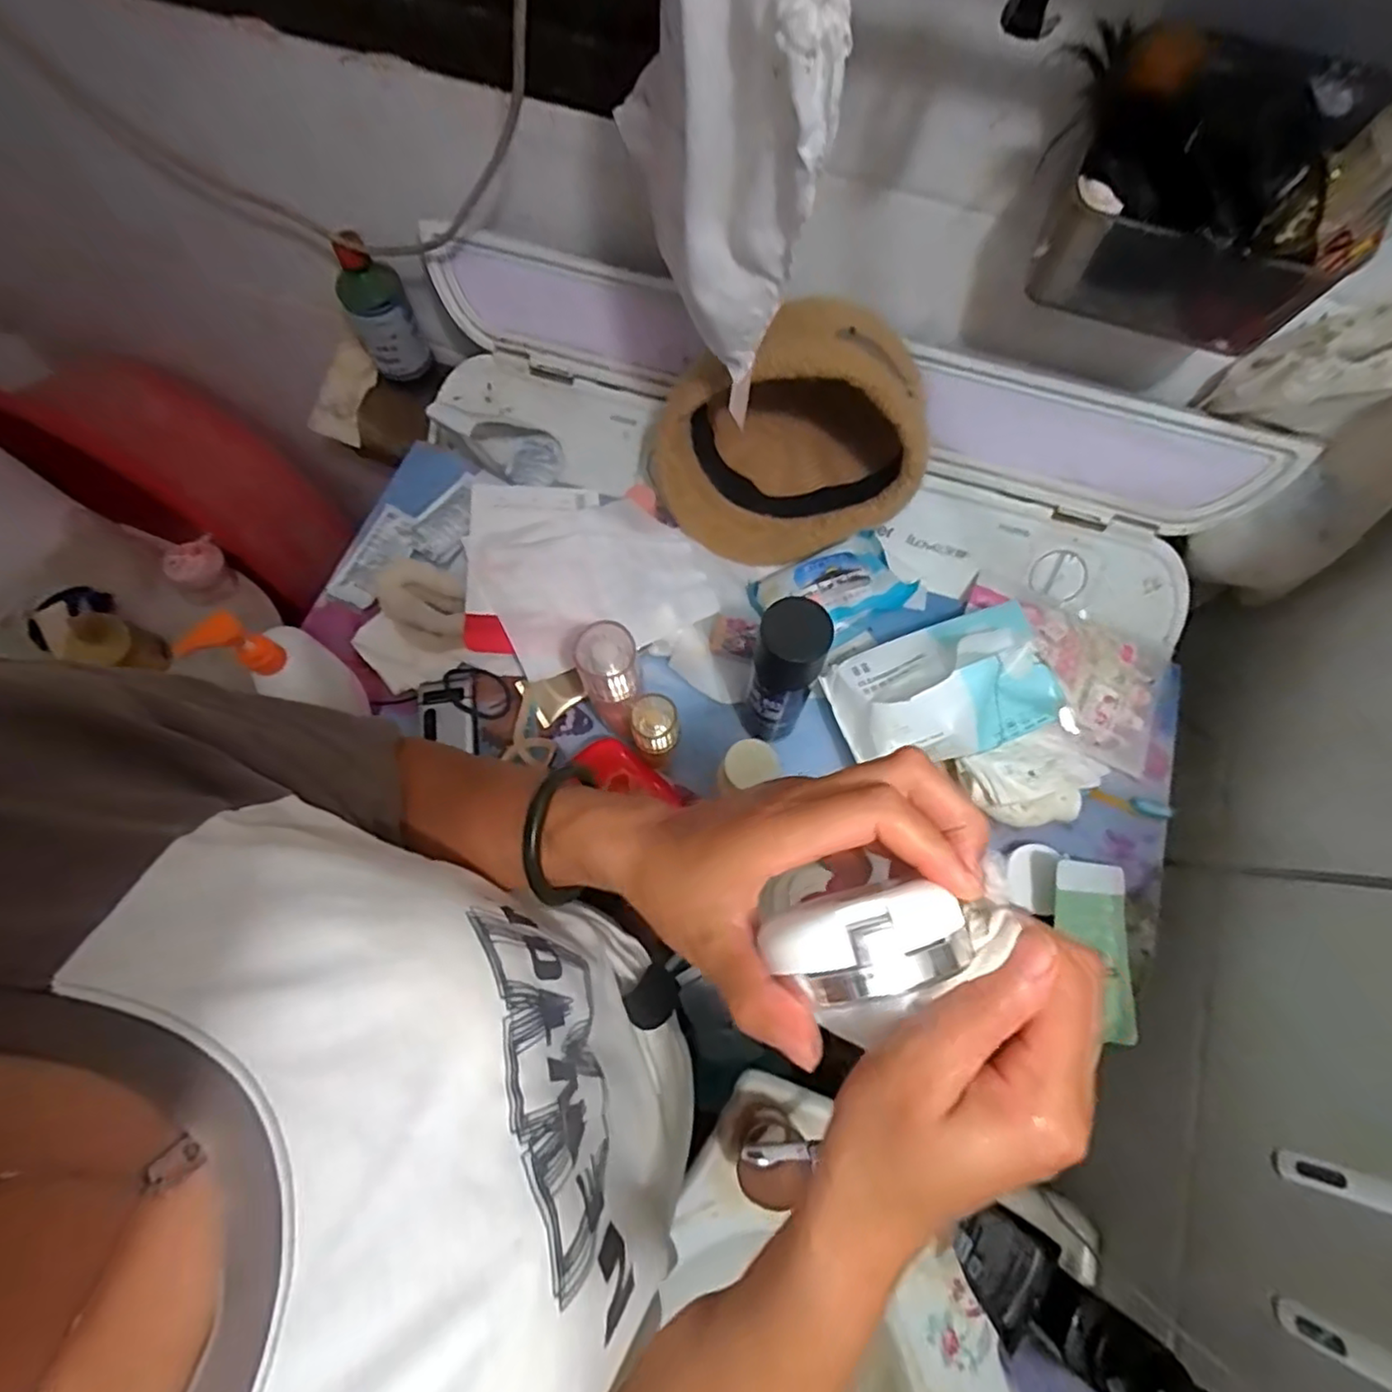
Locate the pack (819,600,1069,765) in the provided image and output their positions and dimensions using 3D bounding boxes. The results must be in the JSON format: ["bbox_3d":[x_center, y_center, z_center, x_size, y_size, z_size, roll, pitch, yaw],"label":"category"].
[{"bbox_3d":[0.210,-0.008,0.561,0.176,0.075,0.114,-14,70,-6],"label":"pack"}]

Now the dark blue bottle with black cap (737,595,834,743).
[{"bbox_3d":[0.066,-0.010,0.526,0.051,0.189,0.052,19,70,6],"label":"dark blue bottle with black cap"}]

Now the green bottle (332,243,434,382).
[{"bbox_3d":[-0.362,-0.441,0.753,0.068,0.158,0.054,-25,71,-10],"label":"green bottle"}]

